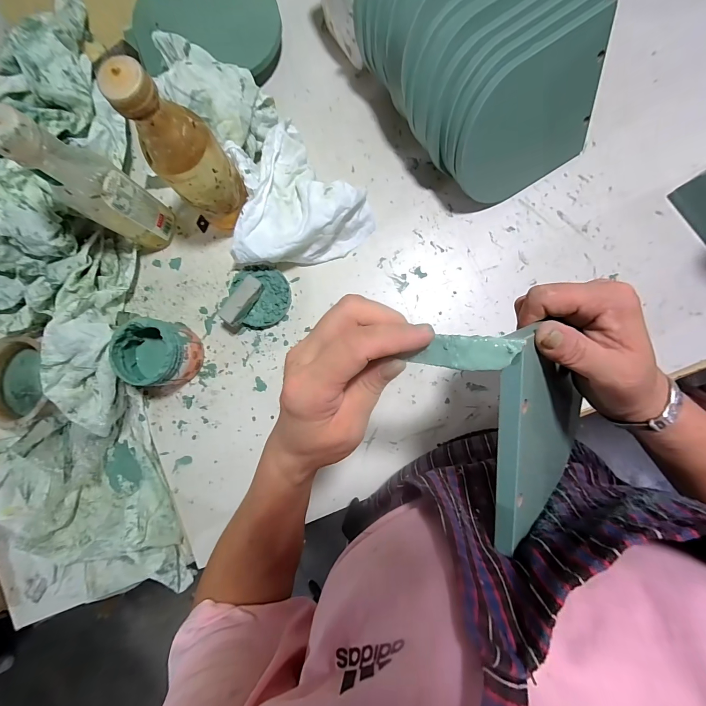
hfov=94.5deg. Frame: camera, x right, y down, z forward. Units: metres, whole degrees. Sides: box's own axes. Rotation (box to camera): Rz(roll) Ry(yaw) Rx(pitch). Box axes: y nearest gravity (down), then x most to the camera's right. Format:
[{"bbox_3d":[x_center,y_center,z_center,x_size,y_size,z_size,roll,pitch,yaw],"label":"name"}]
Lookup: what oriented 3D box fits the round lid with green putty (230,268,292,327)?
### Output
[{"bbox_3d":[-0.127,-0.074,0.449,0.083,0.020,0.076,0,87,5],"label":"round lid with green putty"}]

